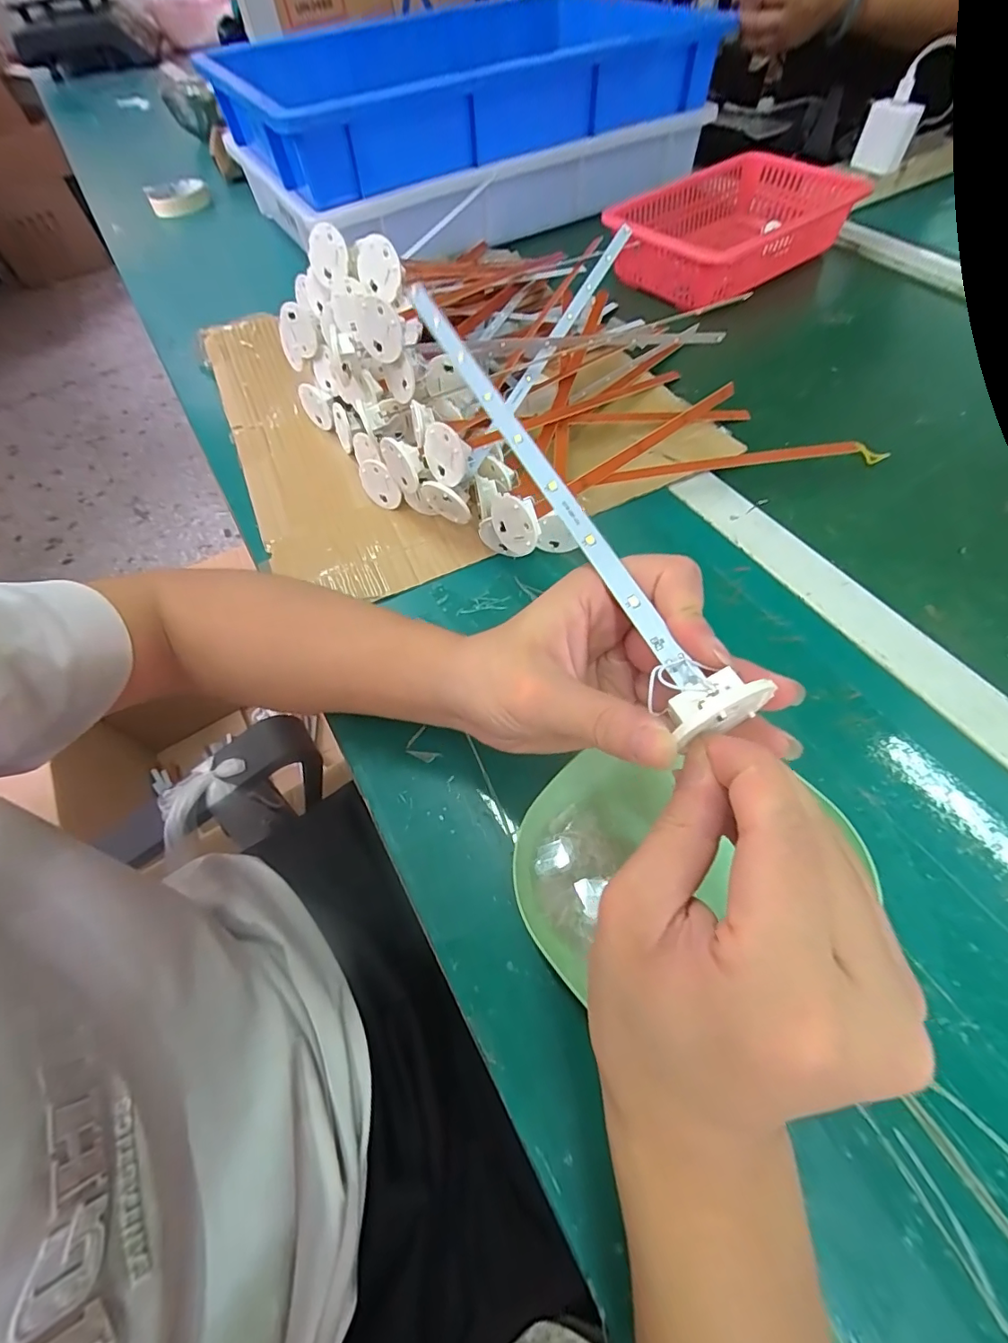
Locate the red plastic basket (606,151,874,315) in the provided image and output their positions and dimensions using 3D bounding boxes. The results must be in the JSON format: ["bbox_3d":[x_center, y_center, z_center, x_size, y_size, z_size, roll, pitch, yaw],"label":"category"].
[{"bbox_3d":[0.250,-0.482,0.549,0.264,0.061,0.165,-31,62,-14],"label":"red plastic basket"}]

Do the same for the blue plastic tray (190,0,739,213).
[{"bbox_3d":[-0.077,-0.721,0.618,0.501,0.086,0.414,-29,61,-13],"label":"blue plastic tray"}]

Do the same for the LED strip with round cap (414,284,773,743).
[{"bbox_3d":[0.018,-0.092,0.218,0.032,0.025,0.268,-22,64,-8],"label":"LED strip with round cap"}]

